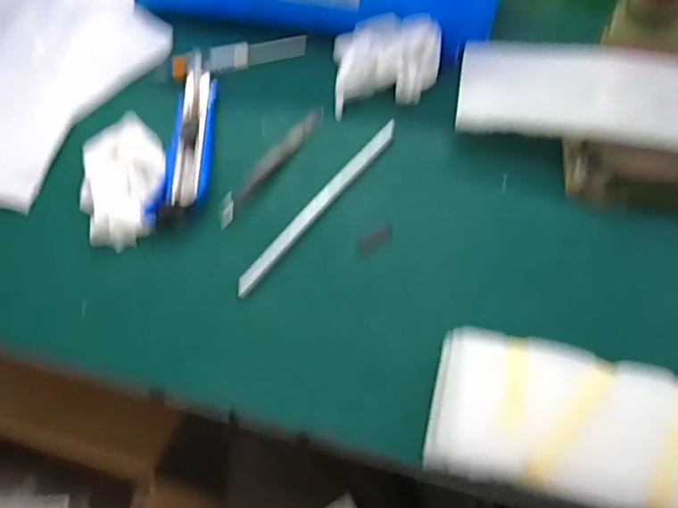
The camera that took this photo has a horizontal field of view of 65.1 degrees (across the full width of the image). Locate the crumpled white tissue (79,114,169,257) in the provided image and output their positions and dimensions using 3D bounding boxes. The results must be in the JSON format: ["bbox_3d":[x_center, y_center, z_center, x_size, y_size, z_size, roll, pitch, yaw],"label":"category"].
[{"bbox_3d":[-0.172,-0.058,0.420,0.064,0.026,0.106,0,63,2],"label":"crumpled white tissue"}]

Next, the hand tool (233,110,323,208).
[{"bbox_3d":[-0.051,-0.085,0.446,0.015,0.004,0.113,34,69,17],"label":"hand tool"}]

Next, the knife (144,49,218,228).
[{"bbox_3d":[-0.121,-0.099,0.441,0.039,0.016,0.167,4,64,4],"label":"knife"}]

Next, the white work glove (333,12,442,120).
[{"bbox_3d":[0.043,-0.168,0.464,0.095,0.035,0.081,-2,63,1],"label":"white work glove"}]

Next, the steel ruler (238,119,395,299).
[{"bbox_3d":[-0.014,-0.041,0.418,0.014,0.008,0.189,35,70,17],"label":"steel ruler"}]

